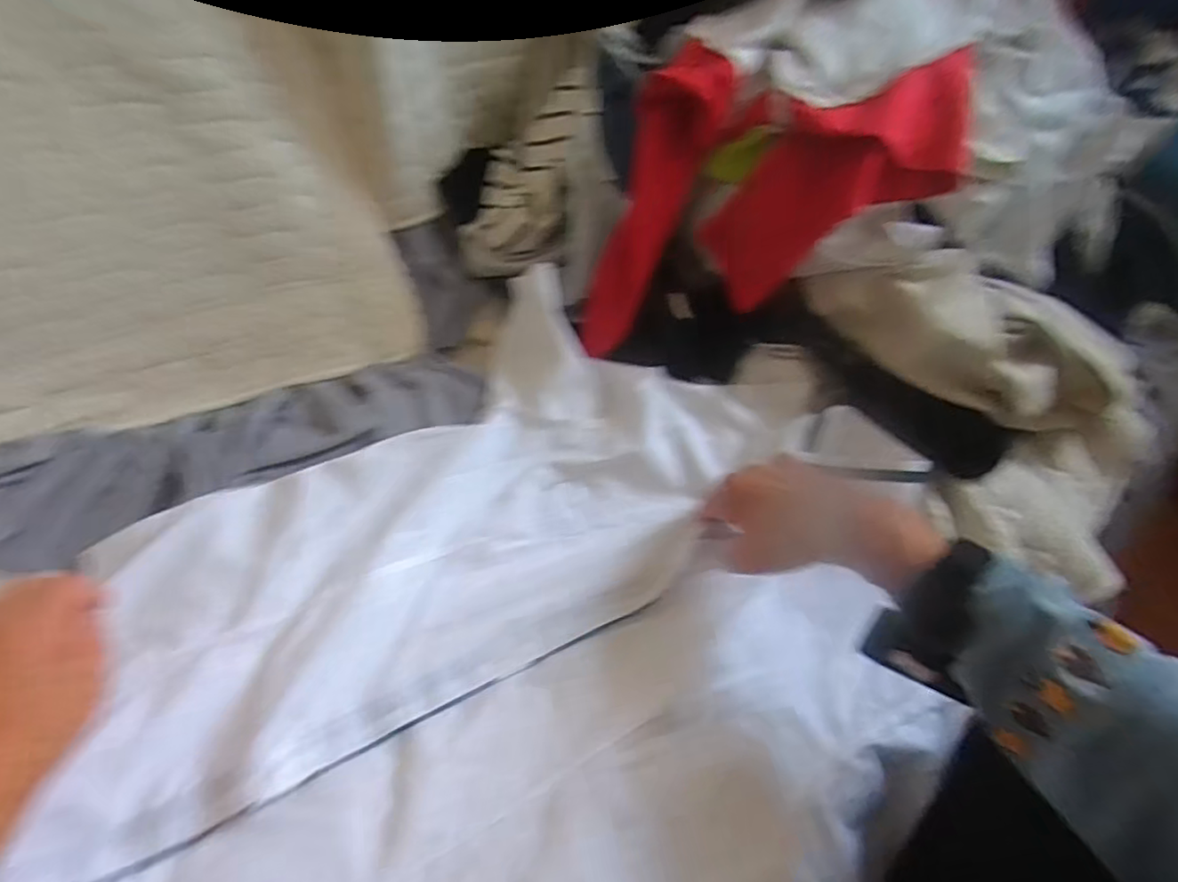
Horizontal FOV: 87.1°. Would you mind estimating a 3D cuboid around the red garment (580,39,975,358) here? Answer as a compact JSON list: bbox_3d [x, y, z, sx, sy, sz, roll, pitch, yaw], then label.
[{"bbox_3d":[0.157,-0.212,0.564,0.300,0.203,0.144,1,53,-3],"label":"red garment"}]

